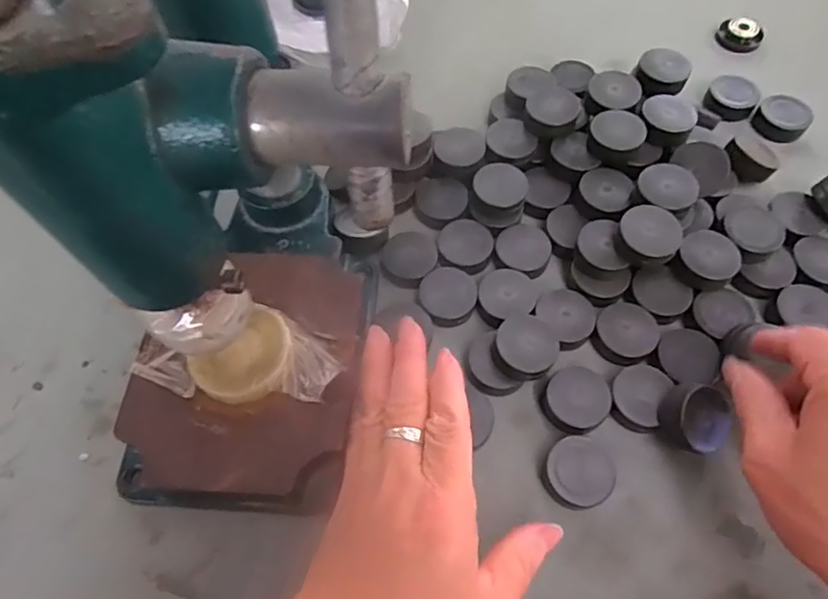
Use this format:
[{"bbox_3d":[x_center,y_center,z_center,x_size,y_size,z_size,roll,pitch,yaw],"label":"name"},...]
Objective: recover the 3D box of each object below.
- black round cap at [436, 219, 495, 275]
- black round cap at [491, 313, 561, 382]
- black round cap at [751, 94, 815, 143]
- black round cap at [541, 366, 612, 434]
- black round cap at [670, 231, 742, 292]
[{"bbox_3d":[0.031,-0.033,0.339,0.032,0.008,0.031,-1,62,1],"label":"black round cap"},{"bbox_3d":[0.060,0.025,0.299,0.036,0.013,0.035,3,64,-6],"label":"black round cap"},{"bbox_3d":[0.250,-0.123,0.383,0.033,0.012,0.040,31,67,17],"label":"black round cap"},{"bbox_3d":[0.085,0.051,0.291,0.034,0.012,0.031,-1,62,1],"label":"black round cap"},{"bbox_3d":[0.166,-0.022,0.319,0.032,0.016,0.030,-1,62,1],"label":"black round cap"}]

